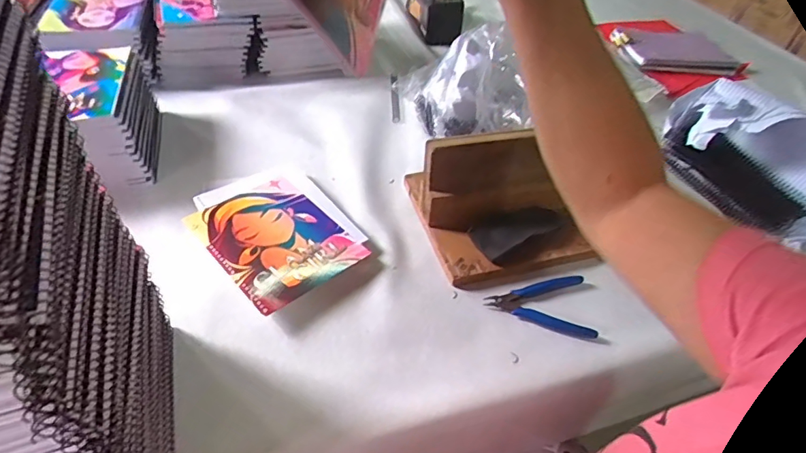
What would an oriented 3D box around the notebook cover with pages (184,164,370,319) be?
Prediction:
[{"bbox_3d":[-0.163,-0.001,0.626,0.166,0.014,0.227,-29,53,-29],"label":"notebook cover with pages"}]

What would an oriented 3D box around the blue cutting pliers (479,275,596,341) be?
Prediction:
[{"bbox_3d":[0.169,0.082,0.582,0.120,0.008,0.084,18,46,15],"label":"blue cutting pliers"}]

